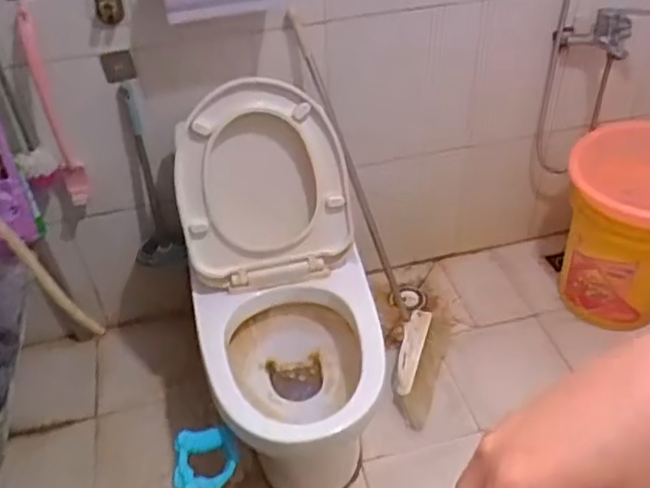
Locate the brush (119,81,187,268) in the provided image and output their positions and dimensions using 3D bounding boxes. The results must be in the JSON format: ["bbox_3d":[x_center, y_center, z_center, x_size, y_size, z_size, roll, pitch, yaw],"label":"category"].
[{"bbox_3d":[-0.399,-0.131,1.411,0.101,0.418,0.102,-17,42,-15],"label":"brush"}]

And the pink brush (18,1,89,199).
[{"bbox_3d":[-0.542,-0.260,1.297,0.043,0.414,0.049,-20,43,-19],"label":"pink brush"}]

